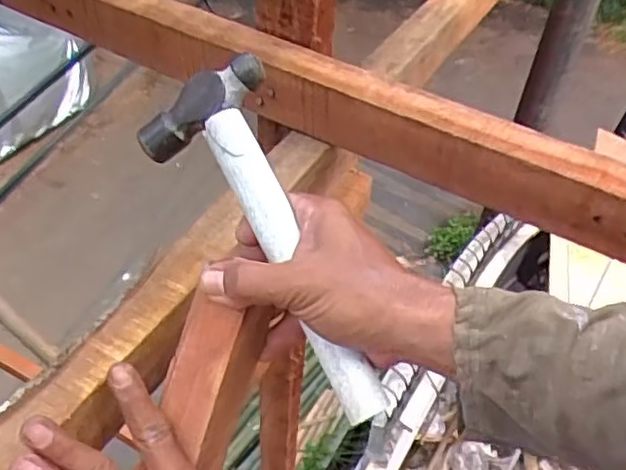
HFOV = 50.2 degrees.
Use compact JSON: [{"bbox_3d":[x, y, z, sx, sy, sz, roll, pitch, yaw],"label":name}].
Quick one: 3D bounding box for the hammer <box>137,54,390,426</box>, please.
[{"bbox_3d":[-0.024,0.007,0.398,0.085,0.027,0.221,-30,79,13],"label":"hammer"}]

